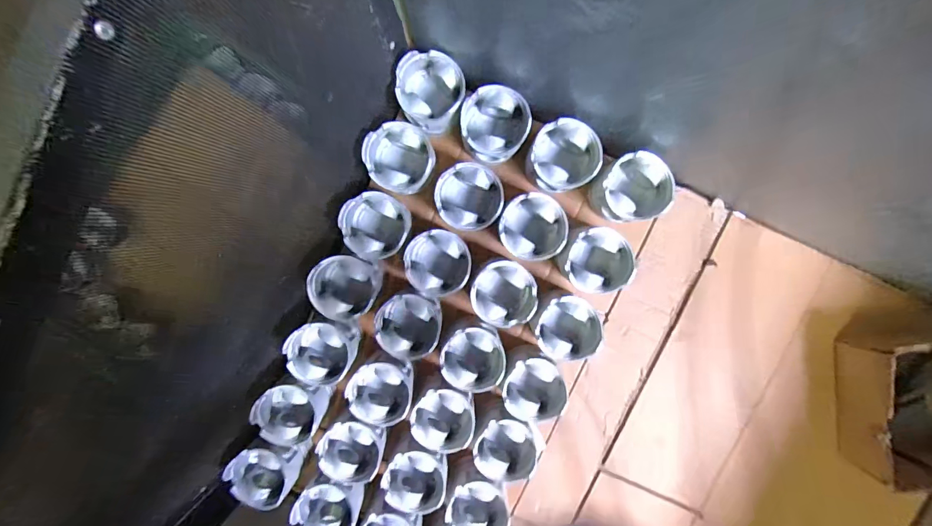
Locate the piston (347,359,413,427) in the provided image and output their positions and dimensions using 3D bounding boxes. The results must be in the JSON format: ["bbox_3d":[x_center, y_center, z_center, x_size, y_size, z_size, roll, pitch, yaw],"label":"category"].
[{"bbox_3d":[-0.125,0.189,0.600,0.095,0.058,0.096,18,95,0],"label":"piston"}]

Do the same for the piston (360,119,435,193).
[{"bbox_3d":[-0.091,-0.148,0.575,0.092,0.076,0.092,0,95,2],"label":"piston"}]

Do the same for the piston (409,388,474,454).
[{"bbox_3d":[-0.034,0.228,0.608,0.093,0.064,0.092,0,95,2],"label":"piston"}]

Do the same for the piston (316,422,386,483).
[{"bbox_3d":[-0.168,0.276,0.604,0.088,0.055,0.085,40,95,-2],"label":"piston"}]

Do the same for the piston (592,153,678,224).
[{"bbox_3d":[0.235,-0.107,0.585,0.095,0.078,0.089,-13,94,3],"label":"piston"}]

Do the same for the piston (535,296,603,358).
[{"bbox_3d":[0.153,0.095,0.605,0.083,0.084,0.089,0,95,2],"label":"piston"}]

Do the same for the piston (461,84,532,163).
[{"bbox_3d":[0.041,-0.193,0.568,0.093,0.063,0.097,2,95,2],"label":"piston"}]

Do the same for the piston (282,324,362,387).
[{"bbox_3d":[-0.207,0.131,0.592,0.093,0.071,0.086,0,95,2],"label":"piston"}]

